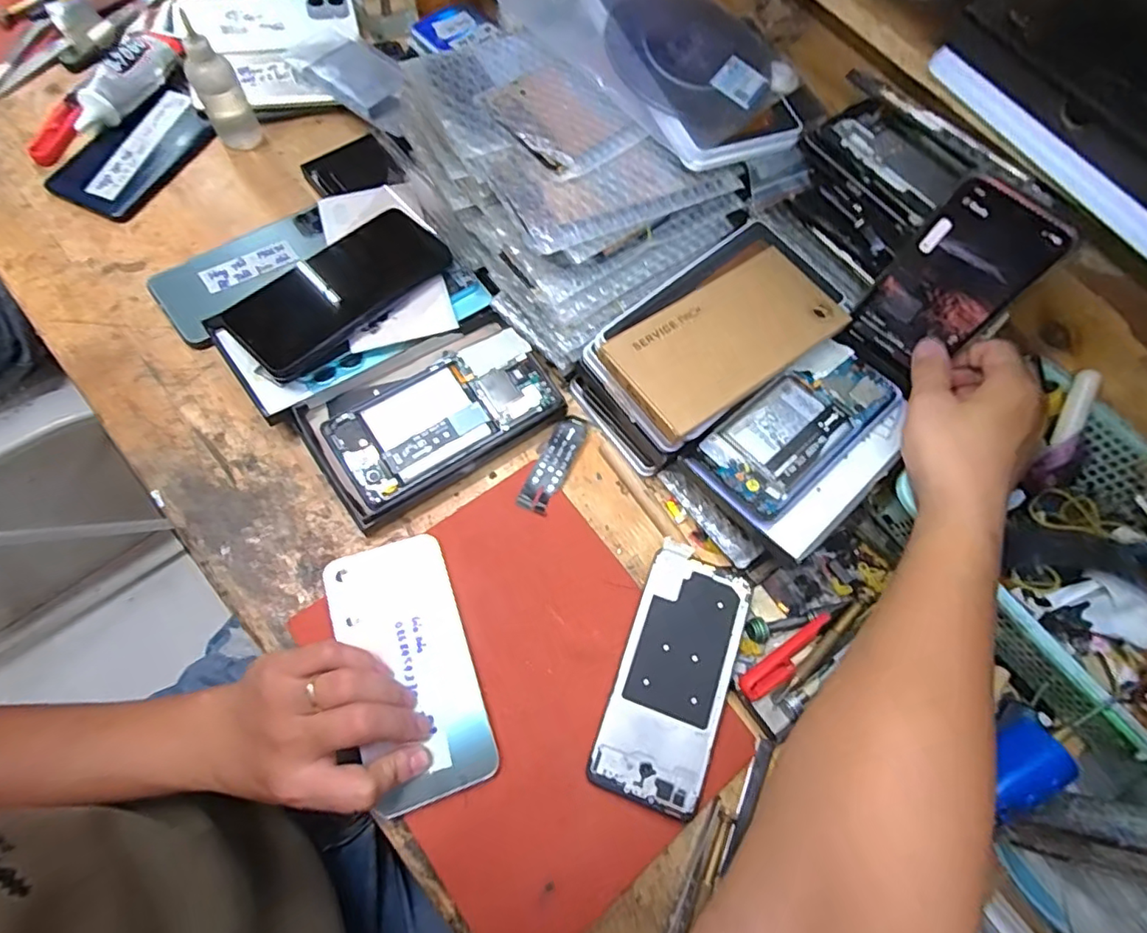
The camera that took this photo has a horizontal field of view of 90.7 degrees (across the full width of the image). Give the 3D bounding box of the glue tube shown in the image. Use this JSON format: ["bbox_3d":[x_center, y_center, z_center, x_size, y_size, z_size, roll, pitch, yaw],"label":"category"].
[{"bbox_3d":[-0.388,-0.338,0.491,0.038,0.024,0.119,16,68,-1],"label":"glue tube"}]

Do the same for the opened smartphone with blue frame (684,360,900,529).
[{"bbox_3d":[0.164,-0.028,0.409,0.161,0.013,0.073,-38,74,-17],"label":"opened smartphone with blue frame"}]

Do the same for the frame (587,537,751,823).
[{"bbox_3d":[0.069,0.139,0.380,0.070,0.013,0.160,22,68,1],"label":"frame"}]

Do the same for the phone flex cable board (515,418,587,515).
[{"bbox_3d":[-0.015,-0.002,0.436,0.027,0.007,0.082,24,68,2],"label":"phone flex cable board"}]

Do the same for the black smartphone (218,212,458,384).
[{"bbox_3d":[-0.177,-0.138,0.435,0.075,0.011,0.165,44,72,8],"label":"black smartphone"}]

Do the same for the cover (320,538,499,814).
[{"bbox_3d":[-0.104,0.126,0.361,0.074,0.007,0.159,-15,74,-17],"label":"cover"}]

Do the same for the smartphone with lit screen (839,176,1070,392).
[{"bbox_3d":[0.251,-0.118,0.386,0.071,0.134,0.013,45,57,13],"label":"smartphone with lit screen"}]

